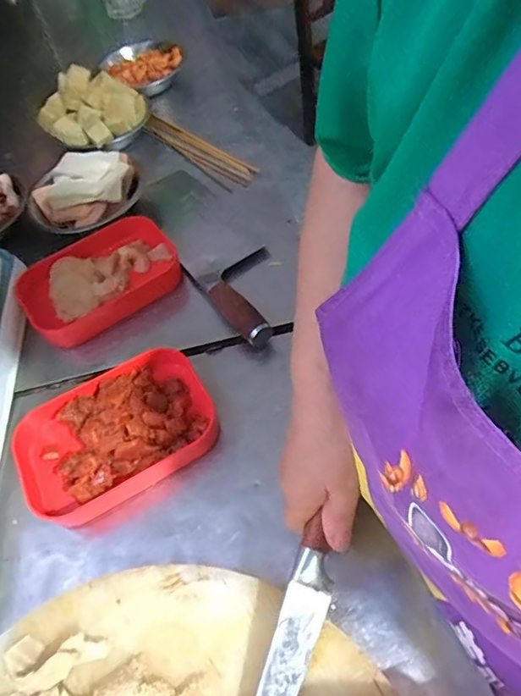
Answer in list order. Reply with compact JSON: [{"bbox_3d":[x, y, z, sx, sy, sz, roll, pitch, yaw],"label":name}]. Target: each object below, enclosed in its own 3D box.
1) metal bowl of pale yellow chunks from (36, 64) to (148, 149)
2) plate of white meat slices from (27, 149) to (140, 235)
[{"bbox_3d":[-0.242,-0.368,0.715,0.131,0.063,0.160,32,66,24],"label":"metal bowl of pale yellow chunks"},{"bbox_3d":[-0.238,-0.217,0.638,0.150,0.040,0.136,-25,57,-9],"label":"plate of white meat slices"}]

